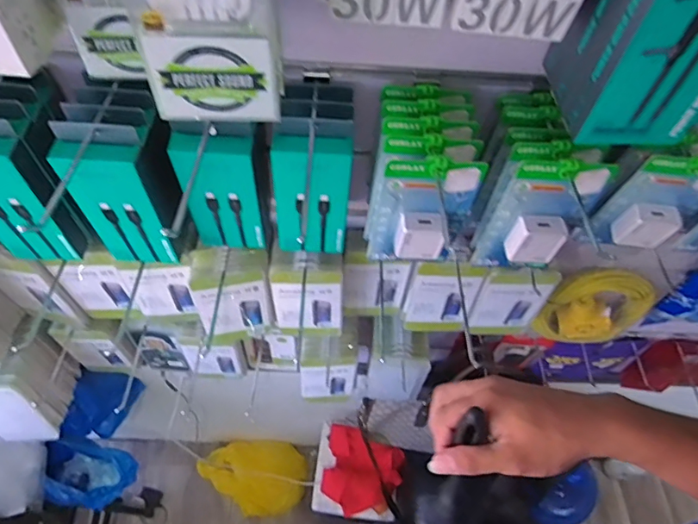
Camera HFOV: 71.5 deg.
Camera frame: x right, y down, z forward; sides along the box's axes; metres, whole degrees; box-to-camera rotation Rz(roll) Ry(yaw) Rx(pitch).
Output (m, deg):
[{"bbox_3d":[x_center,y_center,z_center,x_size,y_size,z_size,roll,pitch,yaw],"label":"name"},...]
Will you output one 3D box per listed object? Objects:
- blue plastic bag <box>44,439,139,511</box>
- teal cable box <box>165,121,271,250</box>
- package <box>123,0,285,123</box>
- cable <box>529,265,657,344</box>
[{"bbox_3d":[-0.569,0.460,1.059,0.176,0.124,0.134,6,56,0],"label":"blue plastic bag"},{"bbox_3d":[-0.122,-0.061,0.474,0.072,0.157,0.024,-4,57,-7],"label":"teal cable box"},{"bbox_3d":[-0.084,-0.144,0.281,0.085,0.133,0.021,-1,57,-5],"label":"package"},{"bbox_3d":[0.384,0.072,0.753,0.166,0.168,0.042,11,57,3],"label":"cable"}]

